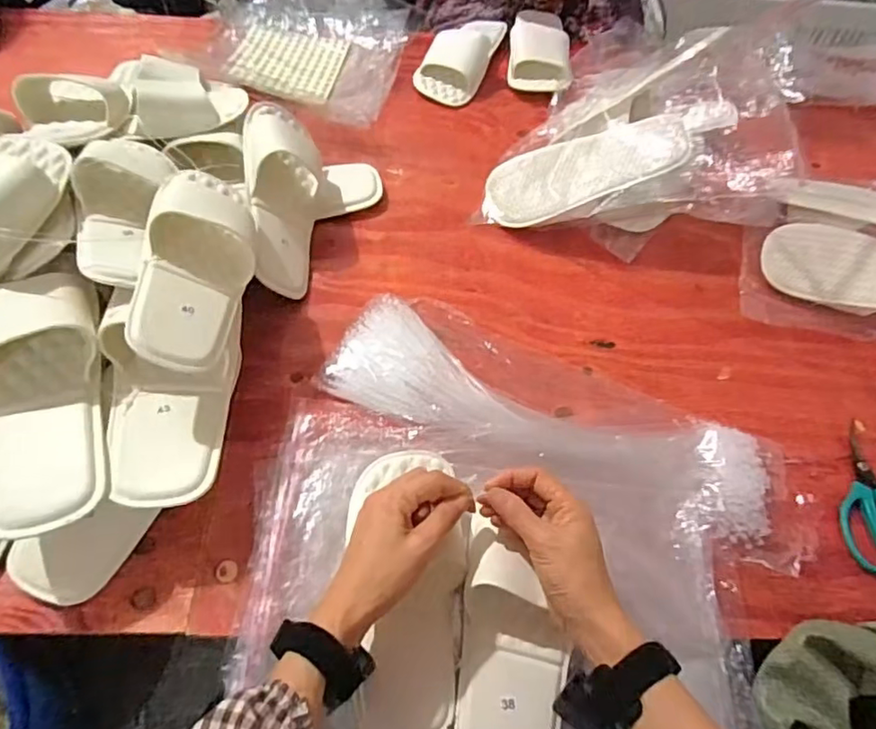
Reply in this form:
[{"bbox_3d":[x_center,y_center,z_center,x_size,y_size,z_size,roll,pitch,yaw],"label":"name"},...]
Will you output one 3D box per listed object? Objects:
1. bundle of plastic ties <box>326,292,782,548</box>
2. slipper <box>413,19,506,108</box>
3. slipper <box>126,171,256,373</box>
[{"bbox_3d":[0.100,0.052,0.579,0.429,0.028,0.132,23,60,10],"label":"bundle of plastic ties"},{"bbox_3d":[0.037,-0.479,0.892,0.091,0.052,0.196,20,60,8],"label":"slipper"},{"bbox_3d":[-0.218,-0.092,0.538,0.094,0.059,0.229,18,50,-33],"label":"slipper"}]

